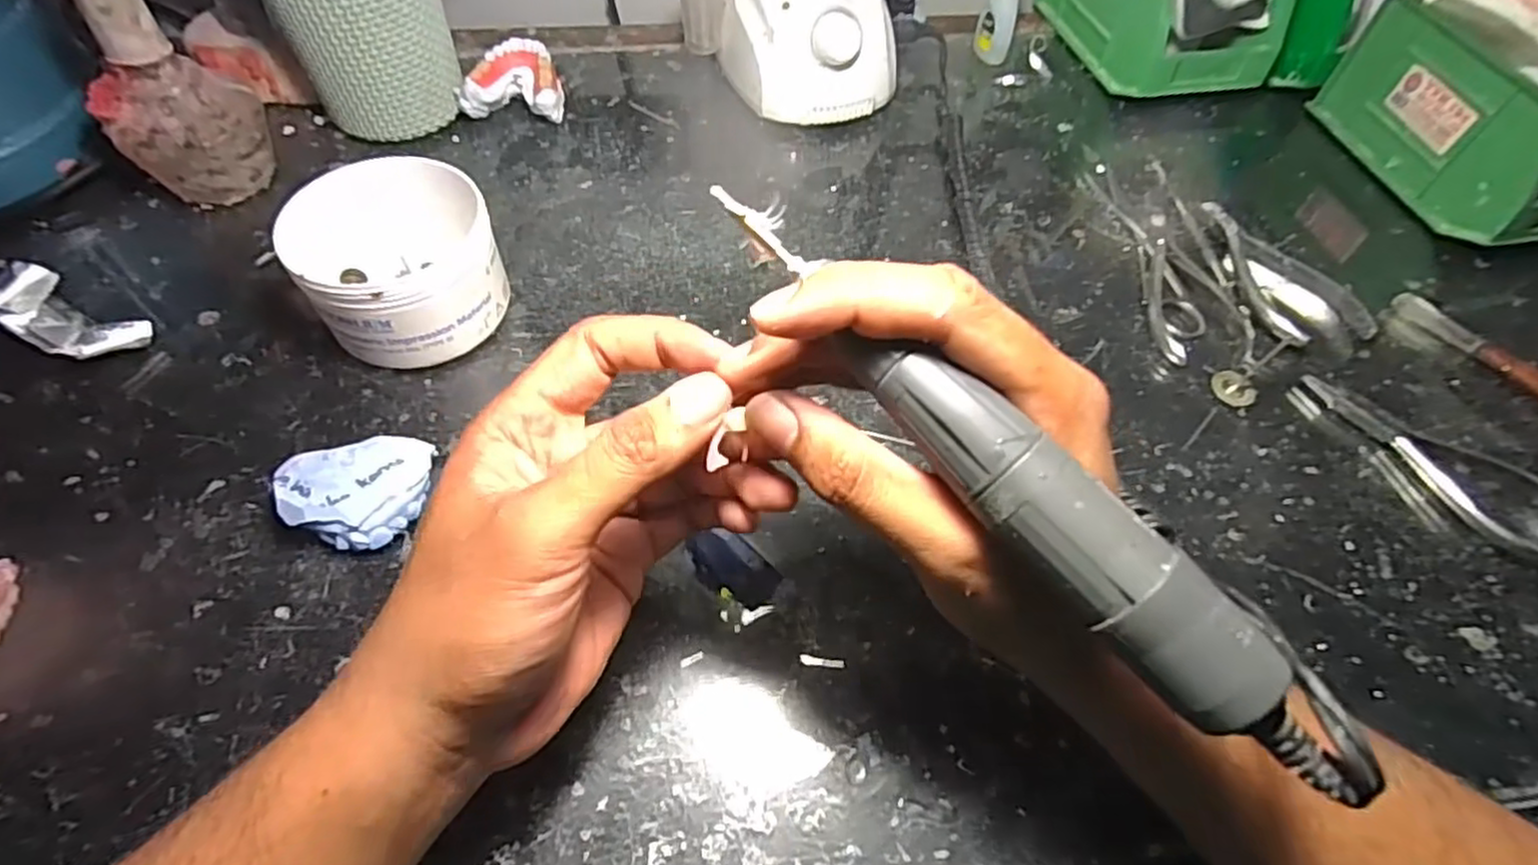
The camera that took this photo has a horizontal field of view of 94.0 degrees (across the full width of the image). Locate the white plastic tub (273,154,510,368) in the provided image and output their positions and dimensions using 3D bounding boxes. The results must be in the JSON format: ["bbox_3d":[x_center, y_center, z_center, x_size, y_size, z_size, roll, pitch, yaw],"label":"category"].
[{"bbox_3d":[-0.179,-0.082,0.356,0.088,0.071,0.078,-23,60,-17],"label":"white plastic tub"}]

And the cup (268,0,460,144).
[{"bbox_3d":[-0.245,-0.248,0.441,0.092,0.112,0.086,-19,59,-15],"label":"cup"}]

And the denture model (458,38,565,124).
[{"bbox_3d":[-0.169,-0.233,0.481,0.063,0.036,0.048,2,56,-1],"label":"denture model"}]

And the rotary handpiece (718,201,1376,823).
[{"bbox_3d":[0.075,0.026,0.166,0.024,0.021,0.132,-35,69,-23],"label":"rotary handpiece"}]

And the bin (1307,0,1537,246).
[{"bbox_3d":[0.464,-0.202,0.459,0.094,0.085,0.165,-8,57,-8],"label":"bin"}]

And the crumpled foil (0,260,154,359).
[{"bbox_3d":[-0.348,-0.056,0.355,0.068,0.028,0.033,21,58,11],"label":"crumpled foil"}]

